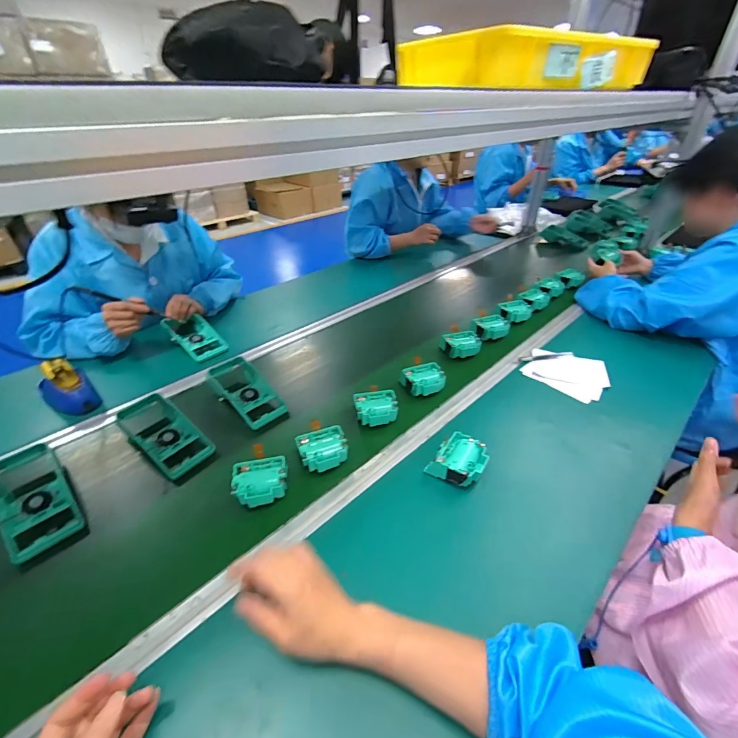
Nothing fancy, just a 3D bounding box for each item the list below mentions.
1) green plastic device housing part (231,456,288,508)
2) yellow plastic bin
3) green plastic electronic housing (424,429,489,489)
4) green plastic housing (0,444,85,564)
[{"bbox_3d":[-0.162,0.168,0.556,0.077,0.026,0.066,-10,36,-12],"label":"green plastic device housing part"},{"bbox_3d":[0.311,-0.596,0.729,0.416,0.072,0.294,-21,40,-26],"label":"yellow plastic bin"},{"bbox_3d":[0.143,0.146,0.588,0.079,0.046,0.079,21,41,28],"label":"green plastic electronic housing"},{"bbox_3d":[-0.502,0.187,0.554,0.083,0.042,0.187,-30,45,-34],"label":"green plastic housing"}]

